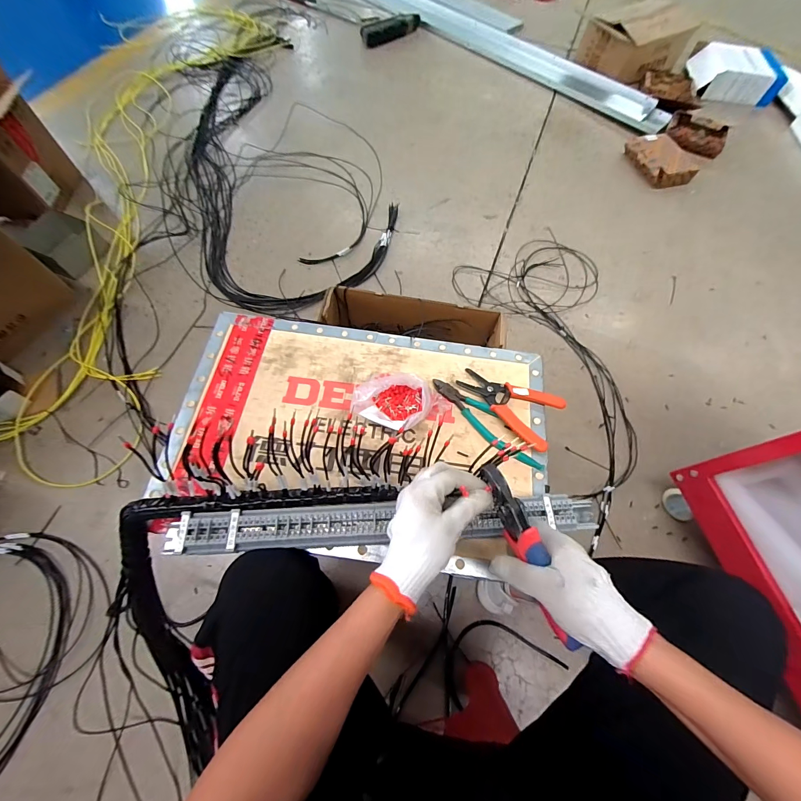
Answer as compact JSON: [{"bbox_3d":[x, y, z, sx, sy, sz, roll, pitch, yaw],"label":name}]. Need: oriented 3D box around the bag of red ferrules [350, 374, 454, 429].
[{"bbox_3d":[0.002,0.004,0.471,0.120,0.060,0.084,20,64,7],"label":"bag of red ferrules"}]

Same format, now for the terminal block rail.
[{"bbox_3d":[-0.011,0.140,0.409,0.467,0.045,0.045,0,64,-6],"label":"terminal block rail"}]

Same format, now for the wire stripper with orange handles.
[{"bbox_3d":[0.151,-0.001,0.498,0.142,0.025,0.096,33,66,13],"label":"wire stripper with orange handles"}]

